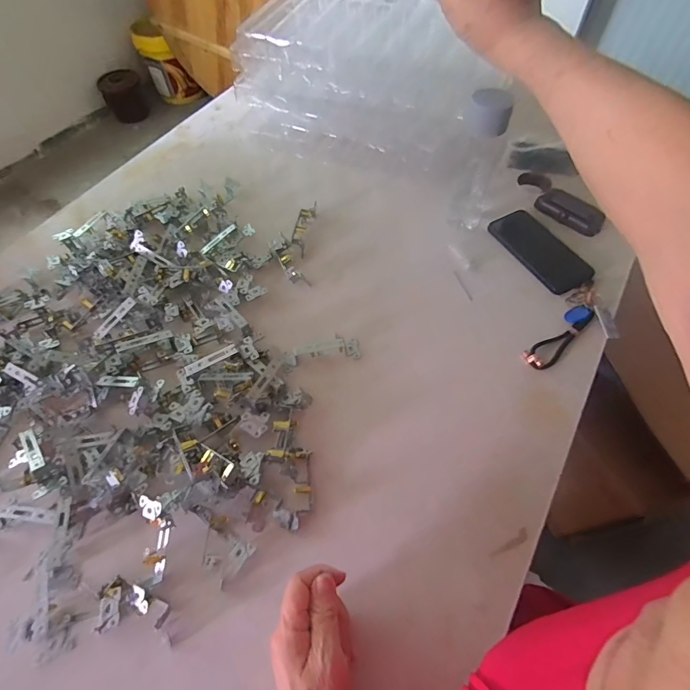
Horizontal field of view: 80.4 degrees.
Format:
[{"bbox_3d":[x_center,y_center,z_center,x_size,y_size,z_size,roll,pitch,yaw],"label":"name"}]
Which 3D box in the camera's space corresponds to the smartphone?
[{"bbox_3d":[0.311,-0.151,0.646,0.075,0.018,0.164,-24,62,-13],"label":"smartphone"}]

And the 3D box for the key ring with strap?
[{"bbox_3d":[0.316,-0.018,0.558,0.168,0.015,0.077,-38,66,-20],"label":"key ring with strap"}]

